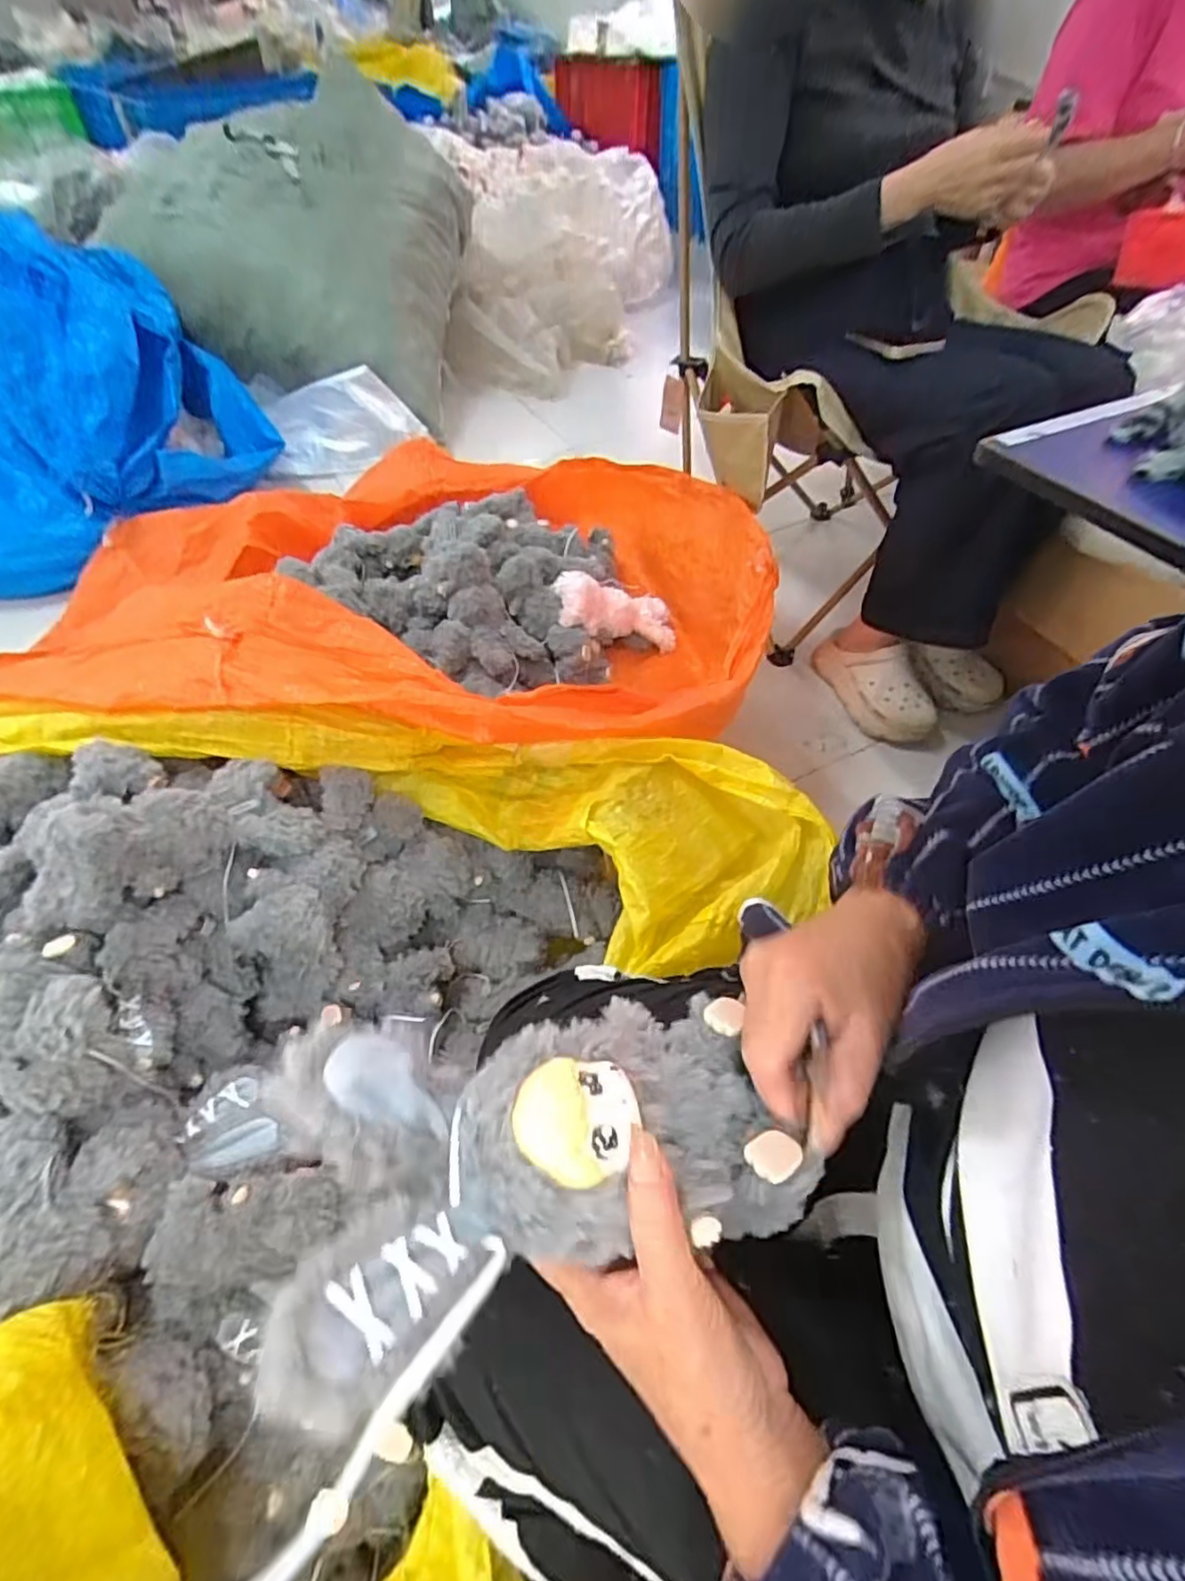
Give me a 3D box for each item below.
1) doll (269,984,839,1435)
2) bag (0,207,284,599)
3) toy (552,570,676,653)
[{"bbox_3d":[-0.023,0.153,0.287,0.211,0.048,0.129,-12,52,-9],"label":"doll"},{"bbox_3d":[-1.112,-0.725,1.279,0.858,0.481,0.469,-31,57,-22],"label":"bag"},{"bbox_3d":[0.046,-0.320,1.205,0.227,0.074,0.097,7,45,-31],"label":"toy"}]

